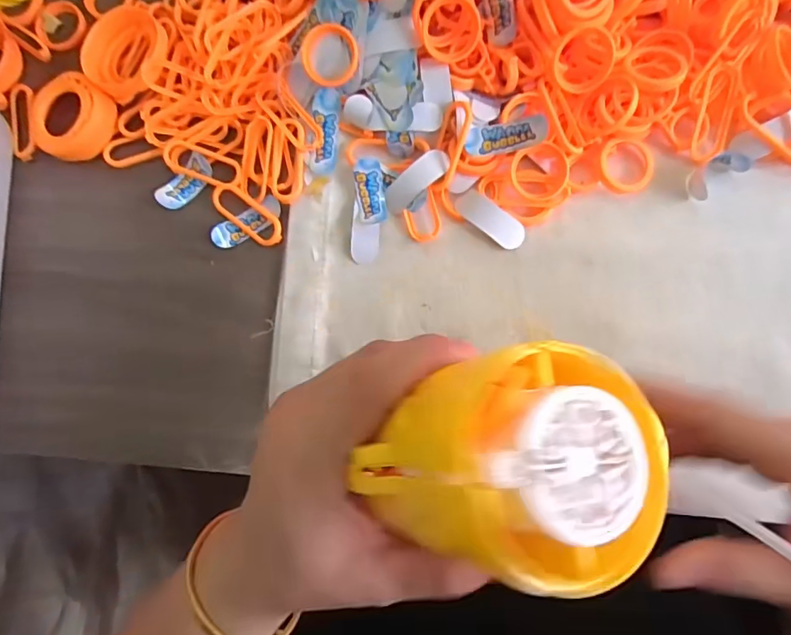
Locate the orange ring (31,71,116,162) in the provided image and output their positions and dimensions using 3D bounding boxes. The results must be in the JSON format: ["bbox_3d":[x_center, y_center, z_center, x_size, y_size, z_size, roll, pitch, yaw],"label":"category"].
[{"bbox_3d":[-0.220,-0.135,0.327,0.064,0.012,0.054,20,92,7],"label":"orange ring"}]

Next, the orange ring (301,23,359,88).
[{"bbox_3d":[-0.040,-0.162,0.302,0.035,0.007,0.035,1,109,3],"label":"orange ring"}]

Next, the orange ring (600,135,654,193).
[{"bbox_3d":[0.140,-0.091,0.292,0.032,0.006,0.032,0,89,7],"label":"orange ring"}]

